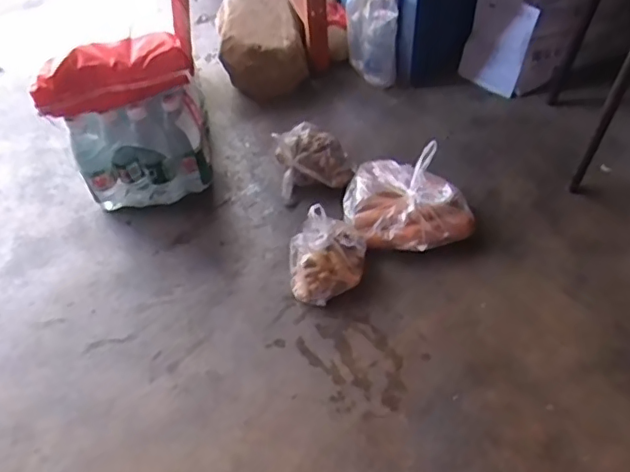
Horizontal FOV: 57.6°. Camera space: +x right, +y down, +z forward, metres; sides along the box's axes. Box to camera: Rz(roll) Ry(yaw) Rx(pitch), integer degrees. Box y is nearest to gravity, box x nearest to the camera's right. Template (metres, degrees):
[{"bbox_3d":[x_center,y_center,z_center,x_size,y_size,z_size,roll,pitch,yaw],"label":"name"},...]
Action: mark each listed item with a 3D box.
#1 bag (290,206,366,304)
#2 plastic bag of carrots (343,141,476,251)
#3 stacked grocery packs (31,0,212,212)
[{"bbox_3d":[0.022,0.031,1.059,0.139,0.118,0.148,-5,49,0],"label":"bag"},{"bbox_3d":[0.187,-0.067,1.156,0.251,0.087,0.216,1,49,5],"label":"plastic bag of carrots"},{"bbox_3d":[-0.398,-0.357,1.257,0.290,0.382,0.492,-14,53,-7],"label":"stacked grocery packs"}]

